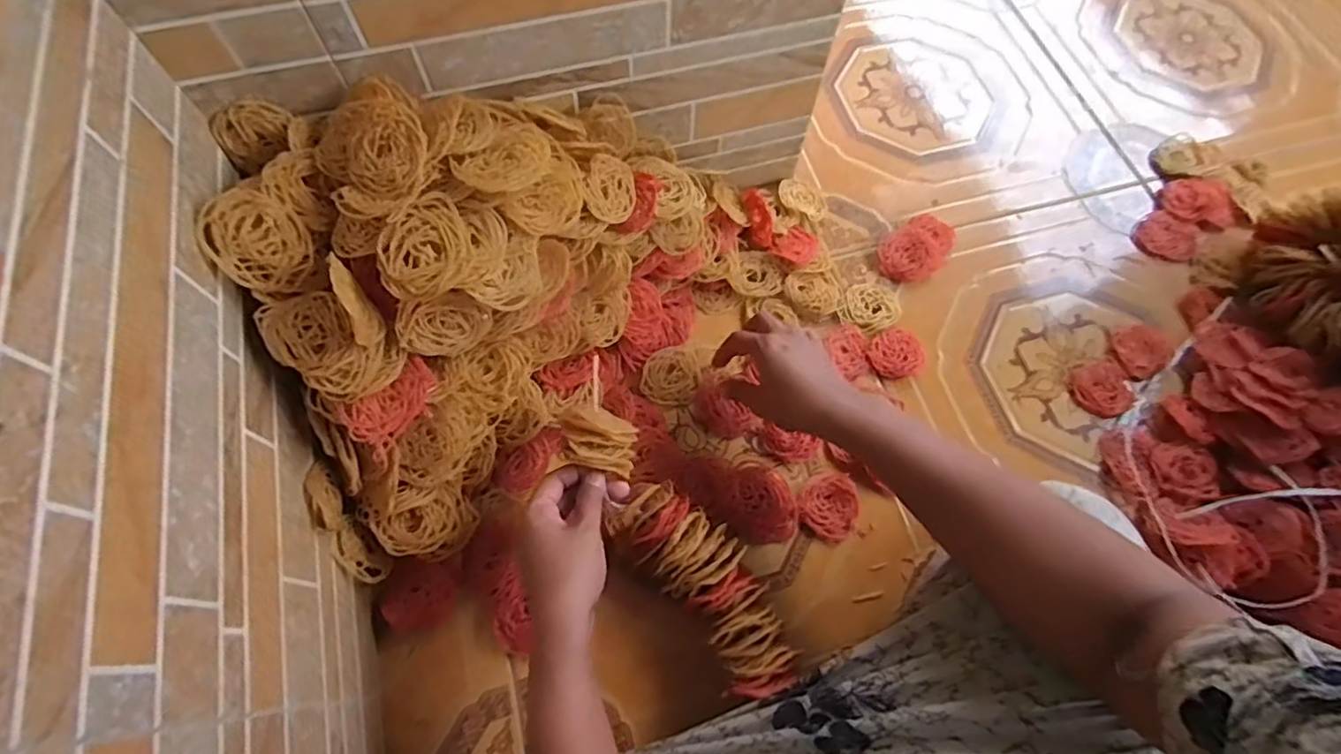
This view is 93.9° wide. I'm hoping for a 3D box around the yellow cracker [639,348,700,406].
[{"bbox_3d":[-0.001,-0.001,0.608,0.057,0.017,0.053,1,66,-1],"label":"yellow cracker"}]

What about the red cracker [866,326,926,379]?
[{"bbox_3d":[0.225,-0.023,0.627,0.056,0.009,0.052,1,66,-1],"label":"red cracker"}]

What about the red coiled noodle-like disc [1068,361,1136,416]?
[{"bbox_3d":[0.425,0.010,0.615,0.062,0.012,0.056,-22,69,-11],"label":"red coiled noodle-like disc"}]

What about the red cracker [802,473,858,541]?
[{"bbox_3d":[0.145,0.115,0.566,0.050,0.015,0.057,31,69,11],"label":"red cracker"}]

